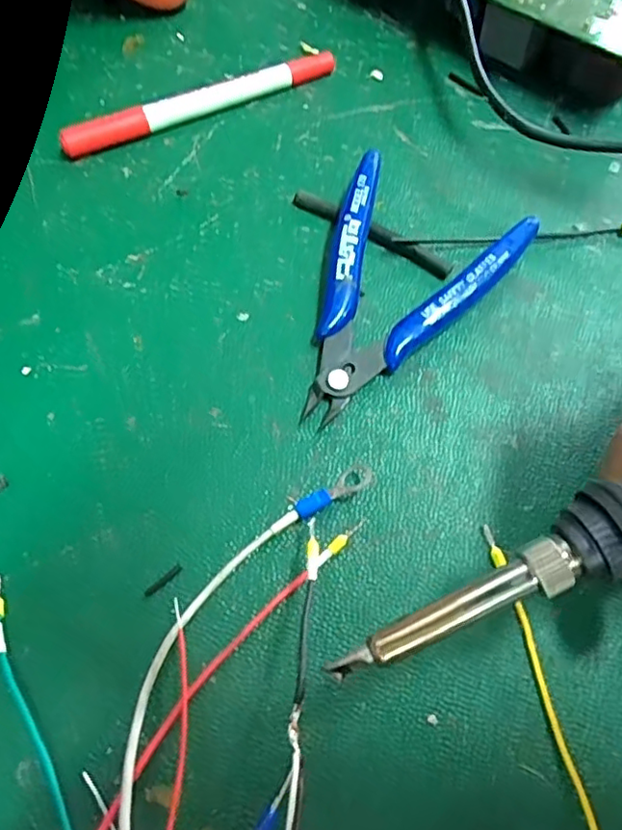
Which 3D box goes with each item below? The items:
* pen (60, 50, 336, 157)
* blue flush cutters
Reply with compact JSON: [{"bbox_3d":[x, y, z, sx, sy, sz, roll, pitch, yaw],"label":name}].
[{"bbox_3d":[-0.051,-0.149,0.293,0.137,0.011,0.010,-25,65,-14],"label":"pen"},{"bbox_3d":[0.031,-0.046,0.235,0.073,0.020,0.111,25,64,11],"label":"blue flush cutters"}]

